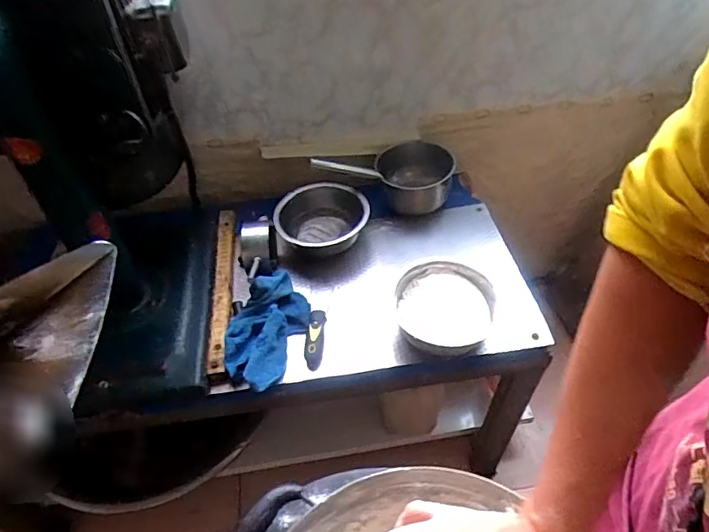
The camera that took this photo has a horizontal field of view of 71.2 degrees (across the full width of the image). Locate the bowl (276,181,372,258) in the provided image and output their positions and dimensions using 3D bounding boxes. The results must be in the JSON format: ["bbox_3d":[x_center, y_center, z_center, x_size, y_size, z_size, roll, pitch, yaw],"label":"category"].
[{"bbox_3d":[-0.063,-0.086,0.991,0.176,0.082,0.162,-2,45,2],"label":"bowl"}]

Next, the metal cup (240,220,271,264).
[{"bbox_3d":[-0.178,-0.036,0.905,0.056,0.061,0.068,-10,45,-6],"label":"metal cup"}]

